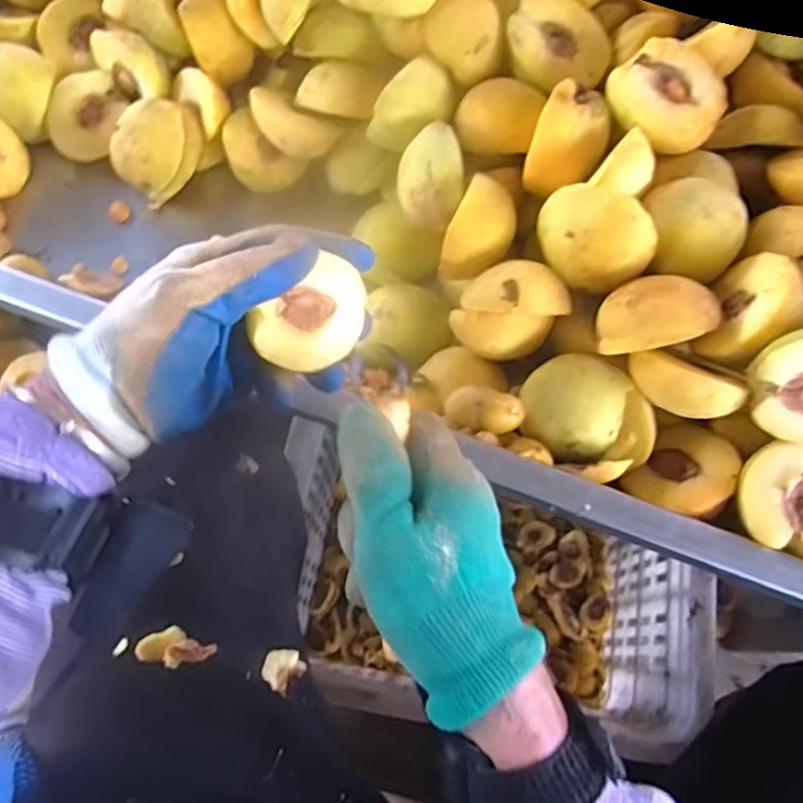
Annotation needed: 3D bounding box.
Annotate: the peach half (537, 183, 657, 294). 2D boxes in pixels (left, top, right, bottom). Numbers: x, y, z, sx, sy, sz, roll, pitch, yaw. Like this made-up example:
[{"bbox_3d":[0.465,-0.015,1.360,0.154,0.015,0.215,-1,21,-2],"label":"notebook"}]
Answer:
[{"bbox_3d":[0.110,-0.094,0.366,0.062,0.057,0.032,3,27,17],"label":"peach half"}]

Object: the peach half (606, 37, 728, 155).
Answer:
[{"bbox_3d":[0.165,-0.186,0.392,0.074,0.029,0.064,-39,74,-14],"label":"peach half"}]

